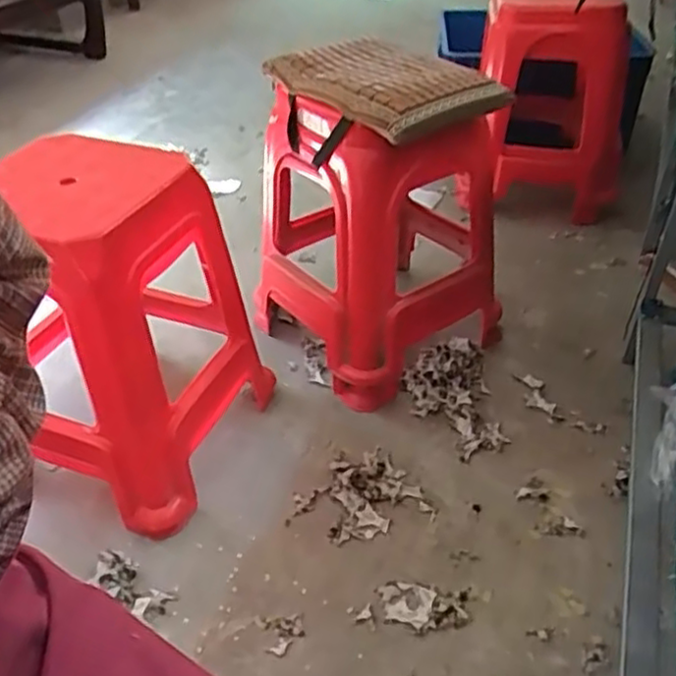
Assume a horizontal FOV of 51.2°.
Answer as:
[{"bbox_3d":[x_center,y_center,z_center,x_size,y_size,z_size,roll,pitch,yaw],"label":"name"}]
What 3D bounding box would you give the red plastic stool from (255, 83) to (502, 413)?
[{"bbox_3d":[0.082,-0.214,1.368,0.407,0.509,0.401,-28,45,-28],"label":"red plastic stool"}]

